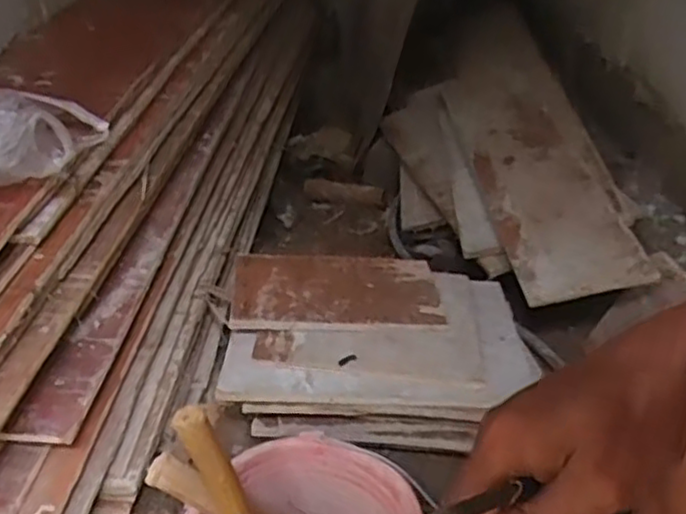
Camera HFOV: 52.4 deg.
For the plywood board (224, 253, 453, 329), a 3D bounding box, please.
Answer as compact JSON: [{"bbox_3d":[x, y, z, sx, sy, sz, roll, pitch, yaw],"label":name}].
[{"bbox_3d":[-0.011,0.046,1.079,0.312,0.014,0.187,2,33,-5],"label":"plywood board"}]

